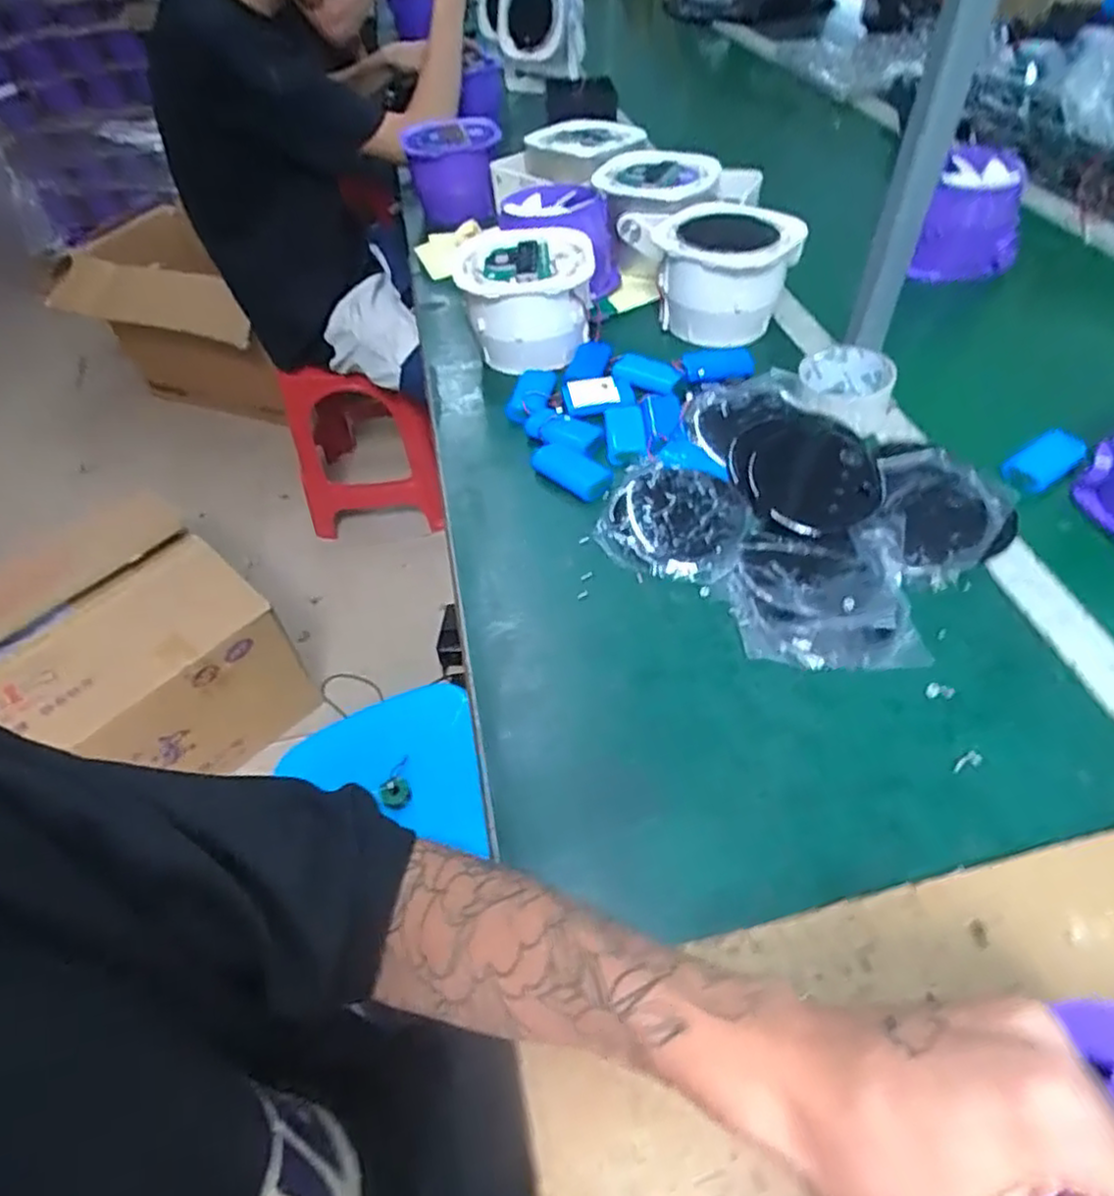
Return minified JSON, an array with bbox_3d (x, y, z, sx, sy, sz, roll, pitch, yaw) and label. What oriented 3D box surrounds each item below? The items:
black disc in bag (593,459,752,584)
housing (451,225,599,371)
[{"bbox_3d":[0.093,-0.062,0.558,0.112,0.022,0.105,-3,47,3],"label":"black disc in bag"},{"bbox_3d":[-0.032,-0.314,0.737,0.136,0.089,0.142,-1,47,4],"label":"housing"}]

